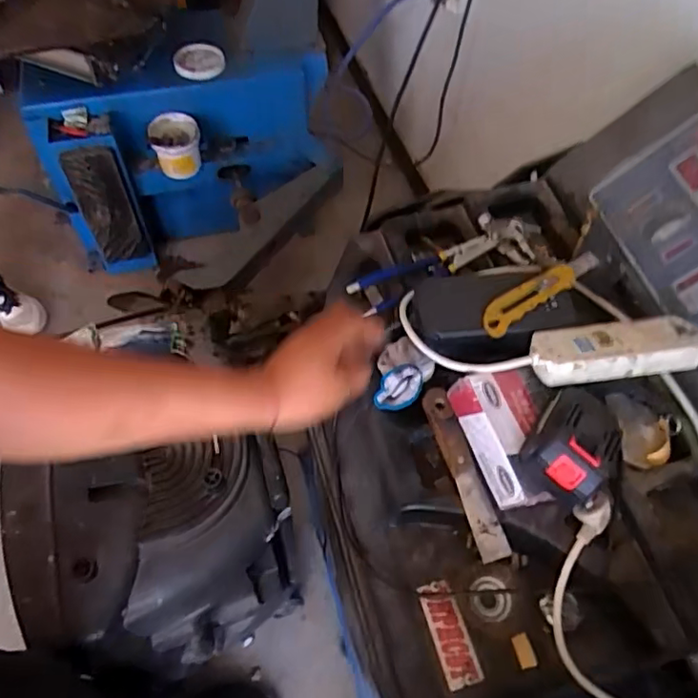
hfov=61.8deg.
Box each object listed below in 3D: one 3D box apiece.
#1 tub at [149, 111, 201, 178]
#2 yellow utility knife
[{"bbox_3d":[-0.449,-0.528,1.518,0.120,0.110,0.131,1,58,-2],"label":"tub"},{"bbox_3d":[0.211,-0.066,0.653,0.157,0.023,0.033,-31,64,-19],"label":"yellow utility knife"}]

